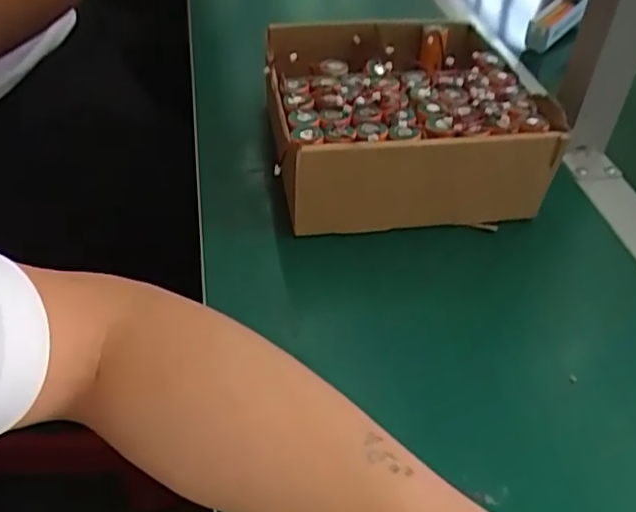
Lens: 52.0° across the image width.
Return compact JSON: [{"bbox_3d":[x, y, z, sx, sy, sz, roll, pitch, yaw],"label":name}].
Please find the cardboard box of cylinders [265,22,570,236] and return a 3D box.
[{"bbox_3d":[0.053,-0.104,0.488,0.190,0.077,0.189,-8,43,-12],"label":"cardboard box of cylinders"}]

